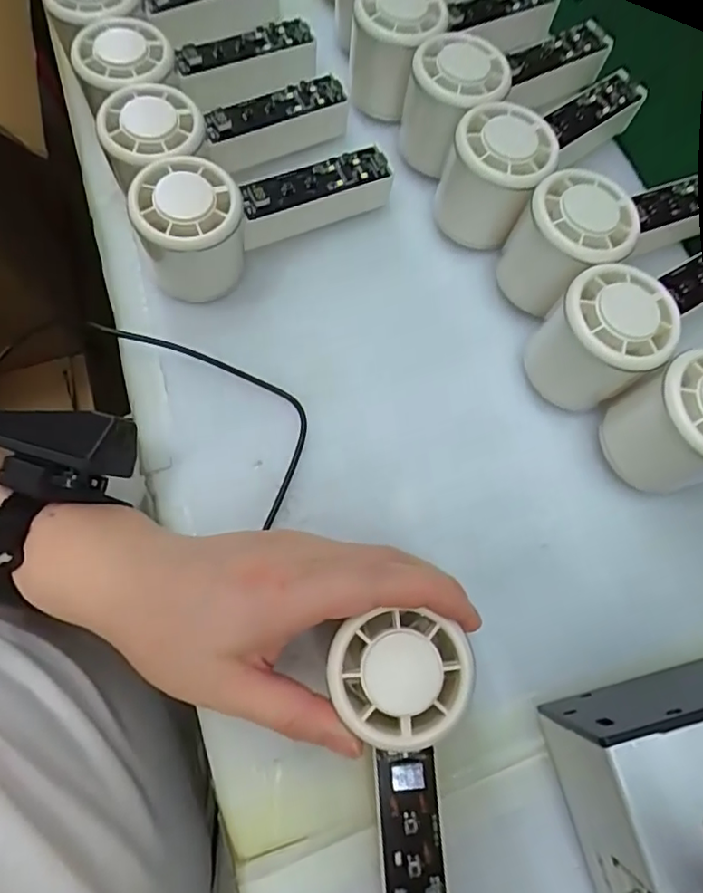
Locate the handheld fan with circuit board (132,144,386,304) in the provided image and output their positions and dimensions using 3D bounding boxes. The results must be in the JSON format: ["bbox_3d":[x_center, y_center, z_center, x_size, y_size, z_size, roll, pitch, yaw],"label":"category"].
[{"bbox_3d":[-0.049,-0.140,0.327,0.147,0.068,0.059,-36,74,-11],"label":"handheld fan with circuit board"}]

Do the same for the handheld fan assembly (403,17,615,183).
[{"bbox_3d":[0.101,-0.216,0.362,0.146,0.066,0.055,-22,71,-21],"label":"handheld fan assembly"}]

